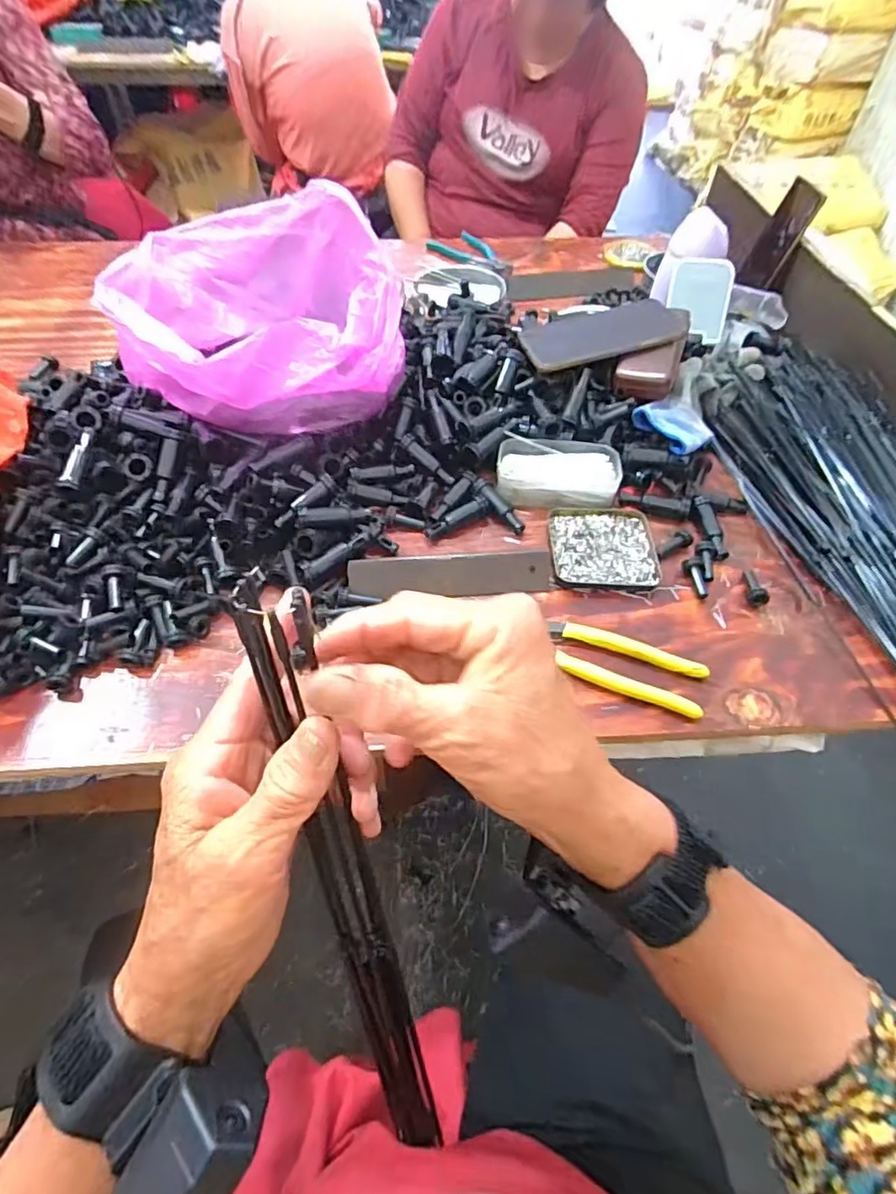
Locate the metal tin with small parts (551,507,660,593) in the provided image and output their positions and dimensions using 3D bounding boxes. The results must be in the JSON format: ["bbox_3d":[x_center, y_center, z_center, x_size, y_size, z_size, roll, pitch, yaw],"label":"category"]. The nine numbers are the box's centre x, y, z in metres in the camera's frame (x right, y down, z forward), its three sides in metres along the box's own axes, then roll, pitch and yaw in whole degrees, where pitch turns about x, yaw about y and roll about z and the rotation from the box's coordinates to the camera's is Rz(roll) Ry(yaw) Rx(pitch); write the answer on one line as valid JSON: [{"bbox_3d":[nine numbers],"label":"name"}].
[{"bbox_3d":[0.144,-0.049,0.551,0.095,0.009,0.093,3,53,0],"label":"metal tin with small parts"}]

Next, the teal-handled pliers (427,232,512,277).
[{"bbox_3d":[0.038,-0.541,0.923,0.041,0.027,0.162,-36,62,-25],"label":"teal-handled pliers"}]

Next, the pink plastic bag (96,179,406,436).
[{"bbox_3d":[-0.174,-0.262,0.556,0.253,0.134,0.190,-4,54,-5],"label":"pink plastic bag"}]

